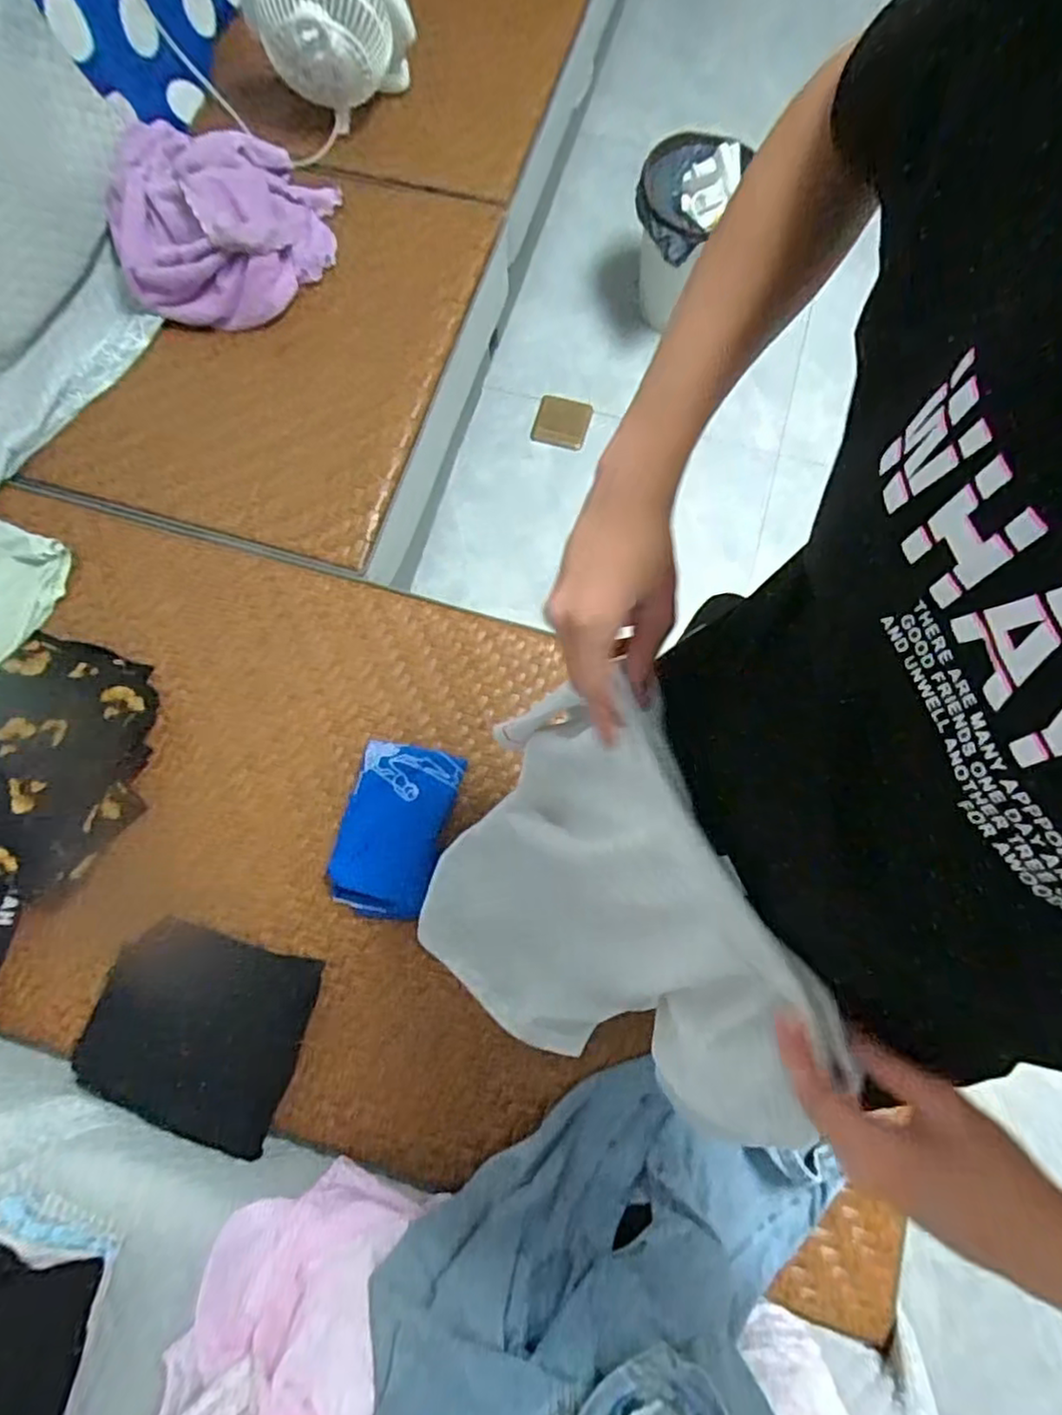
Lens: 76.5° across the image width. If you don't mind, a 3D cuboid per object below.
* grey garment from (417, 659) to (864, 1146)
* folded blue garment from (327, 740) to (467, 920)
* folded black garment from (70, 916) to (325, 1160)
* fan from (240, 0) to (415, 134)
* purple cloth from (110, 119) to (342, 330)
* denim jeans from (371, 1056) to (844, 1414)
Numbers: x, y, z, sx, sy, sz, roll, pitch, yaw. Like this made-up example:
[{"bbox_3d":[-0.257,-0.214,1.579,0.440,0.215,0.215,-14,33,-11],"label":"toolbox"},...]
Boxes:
[{"bbox_3d":[0.028,0.173,0.609,0.142,0.535,0.321,-9,75,-22],"label":"grey garment"},{"bbox_3d":[-0.172,0.149,0.843,0.123,0.029,0.211,15,75,2],"label":"folded blue garment"},{"bbox_3d":[-0.384,0.369,0.780,0.231,0.054,0.196,17,75,2],"label":"folded black garment"},{"bbox_3d":[-0.285,-0.972,0.947,0.221,0.308,0.121,-10,76,-5],"label":"fan"},{"bbox_3d":[-0.460,-0.731,1.009,0.312,0.130,0.295,-5,75,-1],"label":"purple cloth"},{"bbox_3d":[0.065,0.583,0.592,0.475,0.302,0.325,-25,78,-8],"label":"denim jeans"}]

